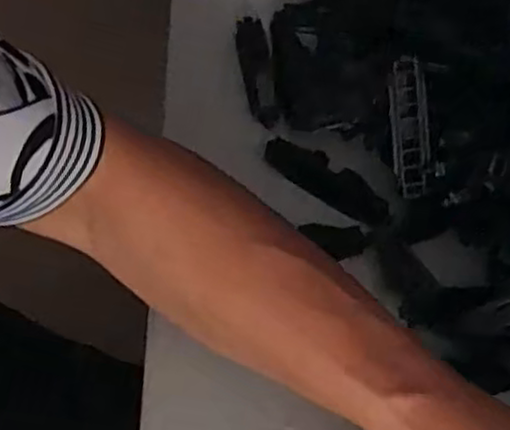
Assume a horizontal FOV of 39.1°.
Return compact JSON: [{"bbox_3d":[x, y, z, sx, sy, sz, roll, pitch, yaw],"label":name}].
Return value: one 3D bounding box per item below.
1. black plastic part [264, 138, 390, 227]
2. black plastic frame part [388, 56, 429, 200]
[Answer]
[{"bbox_3d":[0.041,-0.020,0.405,0.077,0.010,0.022,33,65,17],"label":"black plastic part"},{"bbox_3d":[0.082,-0.046,0.383,0.017,0.074,0.012,-8,15,-5],"label":"black plastic frame part"}]

